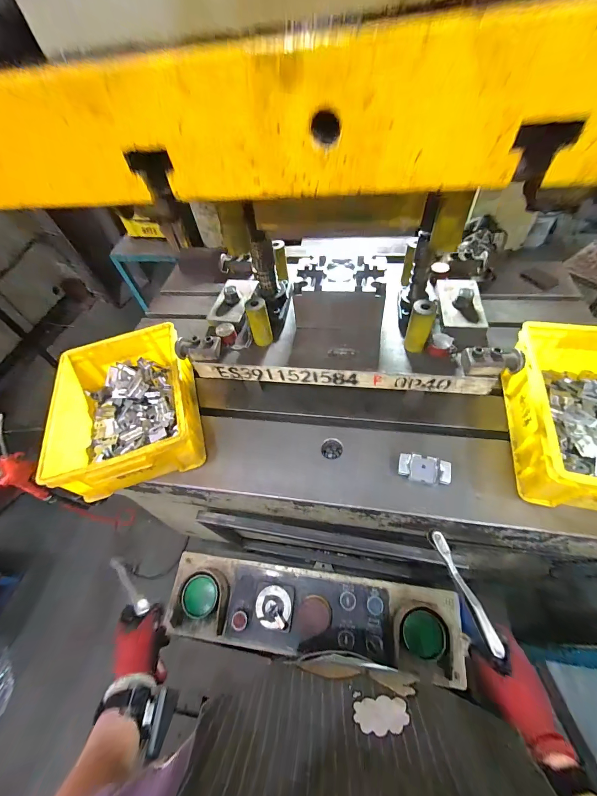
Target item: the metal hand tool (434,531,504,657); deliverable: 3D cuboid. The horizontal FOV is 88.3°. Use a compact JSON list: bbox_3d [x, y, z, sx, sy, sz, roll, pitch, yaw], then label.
[{"bbox_3d":[0.255,0.290,0.472,0.019,0.010,0.166,-16,50,-5],"label":"metal hand tool"}]

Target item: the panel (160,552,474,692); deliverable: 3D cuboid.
[{"bbox_3d":[0.018,0.406,0.586,0.538,0.080,0.142,4,55,8],"label":"panel"}]

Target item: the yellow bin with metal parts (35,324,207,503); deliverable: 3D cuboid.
[{"bbox_3d":[-0.369,0.017,0.676,0.264,0.119,0.344,-16,55,-6],"label":"yellow bin with metal parts"}]

